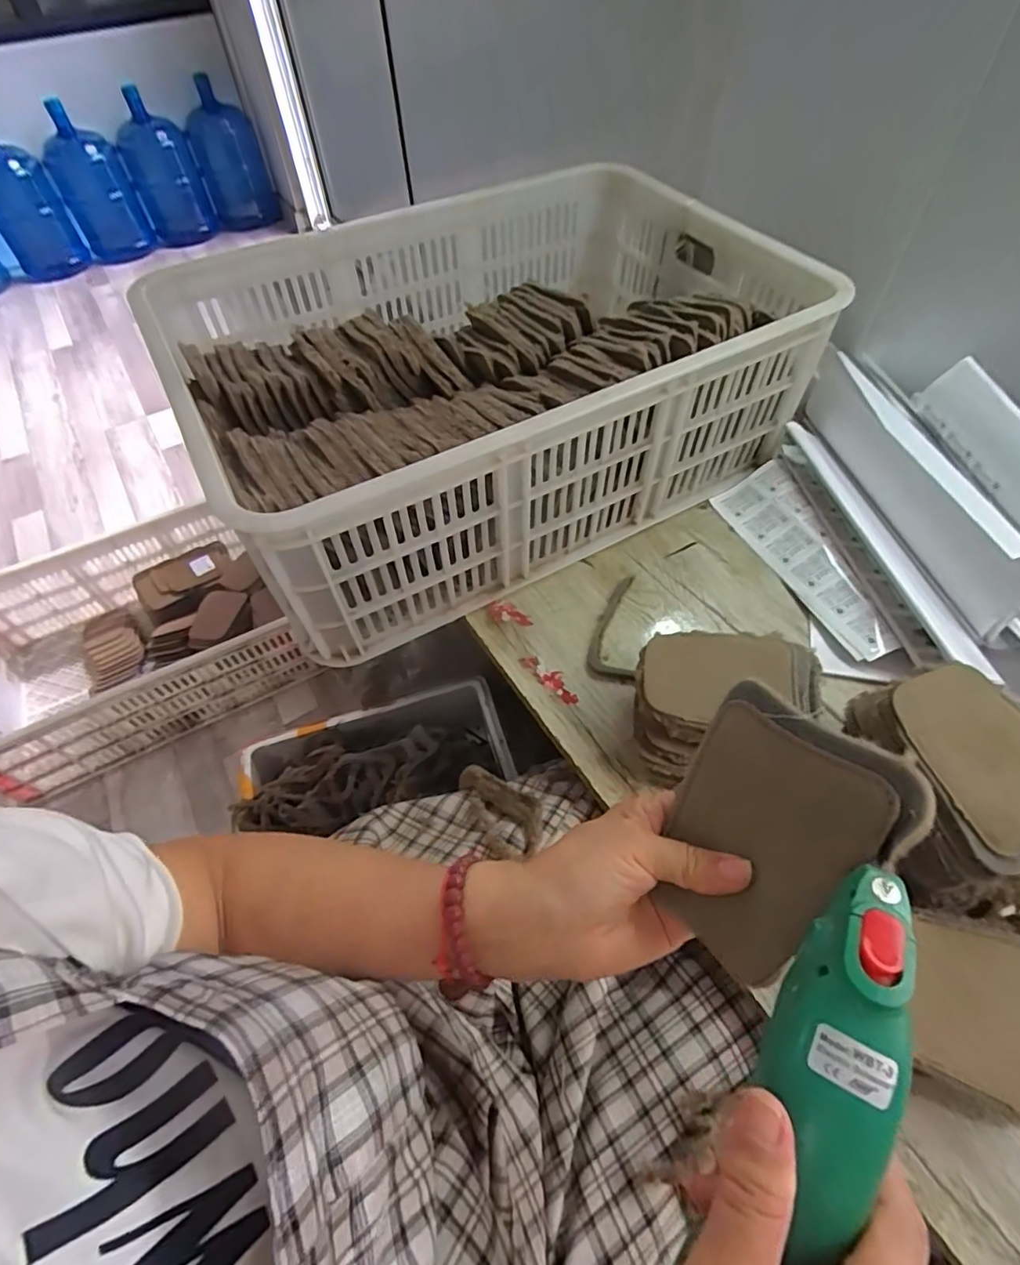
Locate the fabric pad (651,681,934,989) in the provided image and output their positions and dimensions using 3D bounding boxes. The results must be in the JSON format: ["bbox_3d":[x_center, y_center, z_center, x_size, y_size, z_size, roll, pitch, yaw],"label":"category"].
[{"bbox_3d":[0.117,0.094,0.270,0.008,0.122,0.092,10,20,-42],"label":"fabric pad"}]

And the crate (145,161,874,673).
[{"bbox_3d":[-0.023,-0.288,0.645,0.597,0.201,0.451,-26,57,-15],"label":"crate"}]

